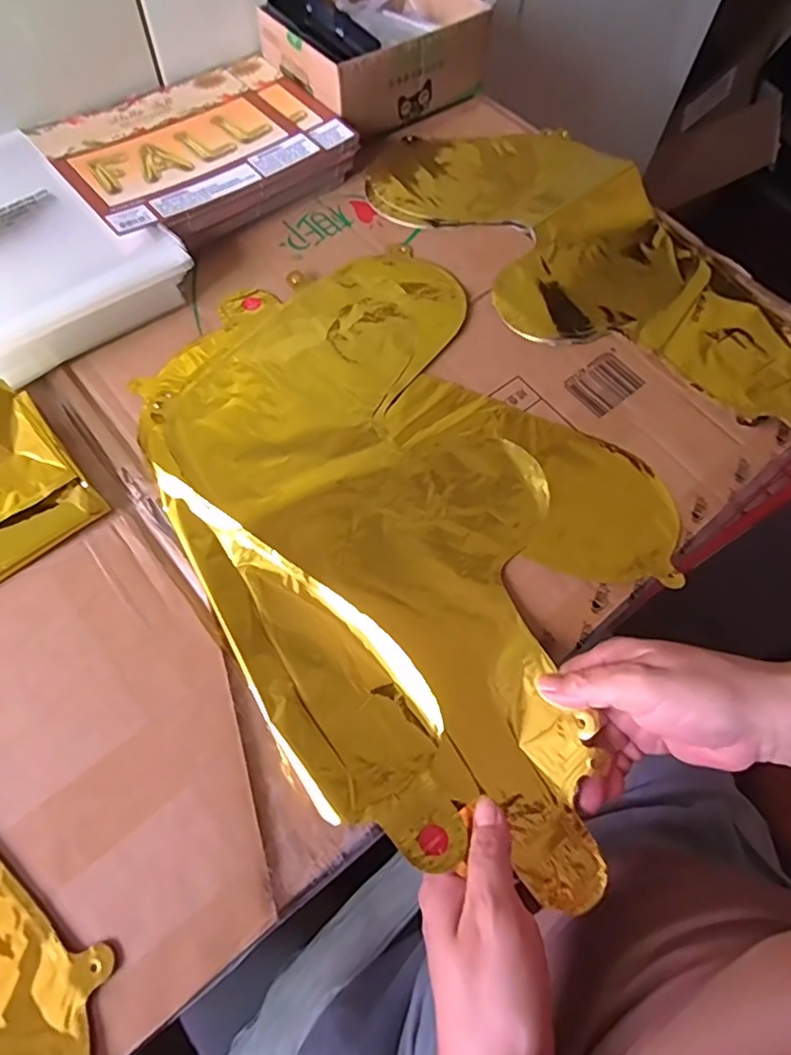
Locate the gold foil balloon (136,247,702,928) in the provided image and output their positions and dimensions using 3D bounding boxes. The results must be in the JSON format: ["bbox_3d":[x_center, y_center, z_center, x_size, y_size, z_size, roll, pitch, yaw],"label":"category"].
[{"bbox_3d":[0.008,-0.014,0.389,0.300,0.019,0.413,-39,72,-19],"label":"gold foil balloon"}]

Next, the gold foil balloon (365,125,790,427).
[{"bbox_3d":[0.167,-0.222,0.483,0.201,0.017,0.433,-33,70,-17],"label":"gold foil balloon"}]

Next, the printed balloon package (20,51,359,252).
[{"bbox_3d":[-0.167,-0.324,0.506,0.225,0.035,0.179,-37,71,-18],"label":"printed balloon package"}]

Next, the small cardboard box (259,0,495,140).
[{"bbox_3d":[-0.017,-0.457,0.556,0.183,0.071,0.126,-38,71,-18],"label":"small cardboard box"}]

